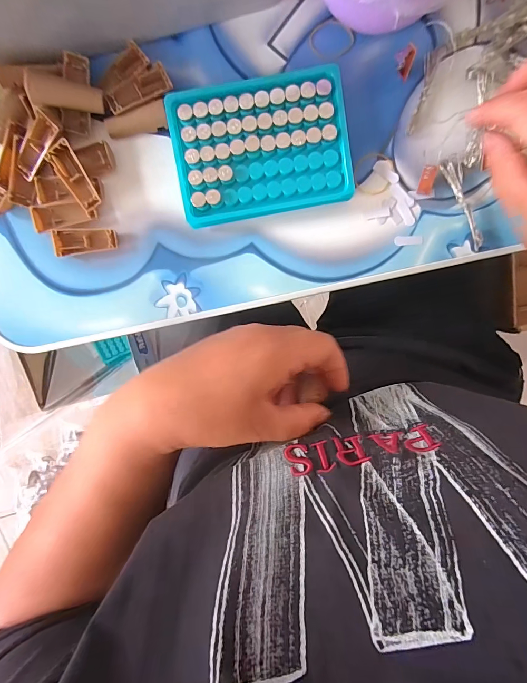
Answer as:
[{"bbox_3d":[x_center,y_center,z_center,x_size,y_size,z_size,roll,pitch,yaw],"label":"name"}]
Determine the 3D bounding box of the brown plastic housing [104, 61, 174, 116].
[{"bbox_3d":[-0.096,-0.193,0.262,0.050,0.006,0.020,-28,97,4],"label":"brown plastic housing"}]

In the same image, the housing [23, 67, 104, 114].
[{"bbox_3d":[-0.145,-0.183,0.252,0.049,0.008,0.020,-4,99,-28],"label":"housing"}]

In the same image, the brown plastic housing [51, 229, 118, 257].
[{"bbox_3d":[-0.146,-0.083,0.280,0.050,0.007,0.020,-6,98,1],"label":"brown plastic housing"}]

